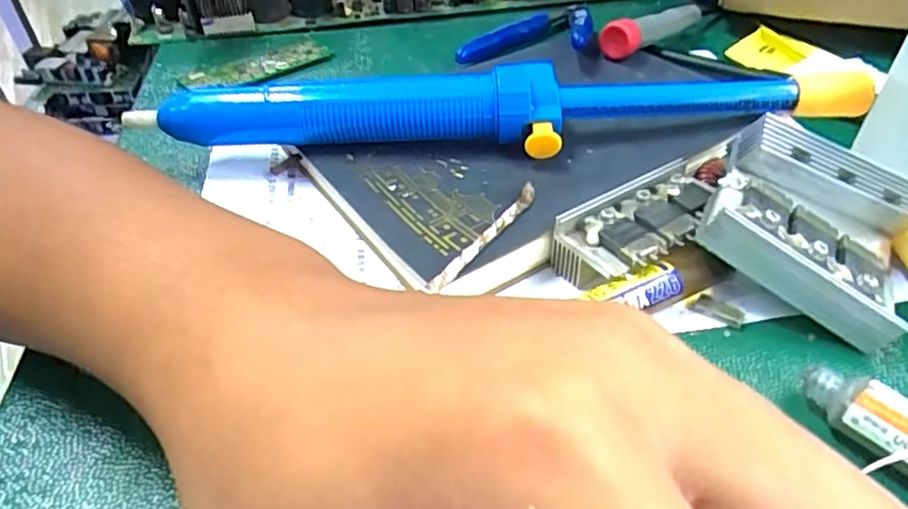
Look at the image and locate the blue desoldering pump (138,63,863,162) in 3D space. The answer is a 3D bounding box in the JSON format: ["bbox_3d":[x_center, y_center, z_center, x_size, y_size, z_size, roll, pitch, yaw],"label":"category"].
[{"bbox_3d":[0.021,-0.063,0.272,0.320,0.026,0.035,0,42,2],"label":"blue desoldering pump"}]

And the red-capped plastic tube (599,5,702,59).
[{"bbox_3d":[0.119,-0.137,0.368,0.016,0.024,0.096,30,51,30],"label":"red-capped plastic tube"}]

